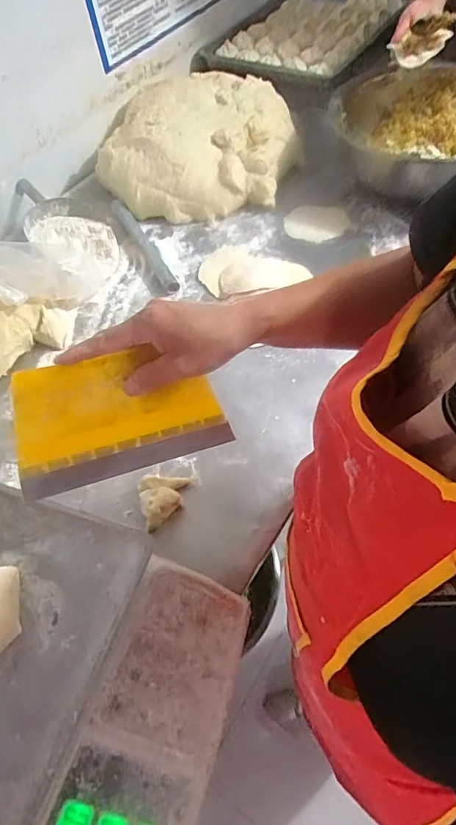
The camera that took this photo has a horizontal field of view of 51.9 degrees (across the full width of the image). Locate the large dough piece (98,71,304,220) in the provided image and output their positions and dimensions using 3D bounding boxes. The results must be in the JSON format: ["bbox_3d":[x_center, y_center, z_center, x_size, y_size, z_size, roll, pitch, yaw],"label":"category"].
[{"bbox_3d":[-0.068,-0.564,0.974,0.406,0.097,0.400,-10,55,-2],"label":"large dough piece"}]

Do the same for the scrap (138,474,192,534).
[{"bbox_3d":[-0.079,0.107,0.588,0.063,0.034,0.064,-11,55,-2],"label":"scrap"}]

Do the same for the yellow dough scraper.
[{"bbox_3d":[-0.095,0.003,0.418,0.186,0.122,0.011,-16,35,-14],"label":"yellow dough scraper"}]

